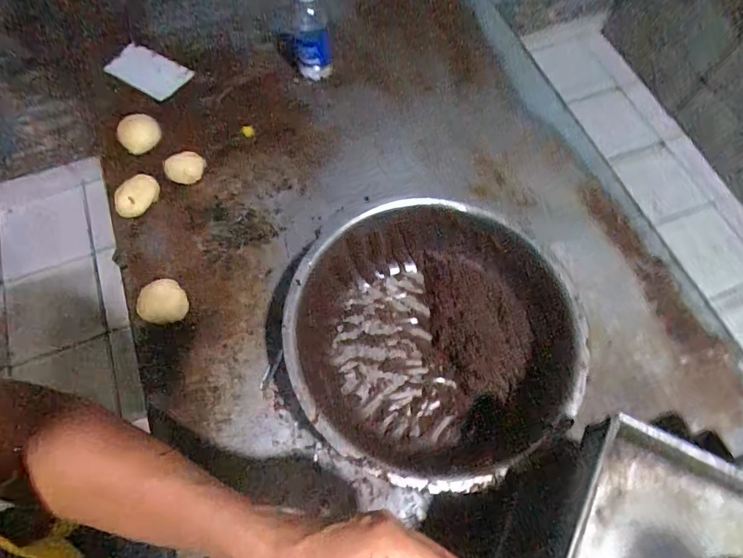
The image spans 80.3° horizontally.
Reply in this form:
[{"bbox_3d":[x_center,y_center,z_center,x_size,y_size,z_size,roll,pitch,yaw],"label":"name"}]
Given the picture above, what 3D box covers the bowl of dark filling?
[{"bbox_3d":[0.066,0.076,0.570,0.321,0.127,0.327,0,68,0],"label":"bowl of dark filling"}]

